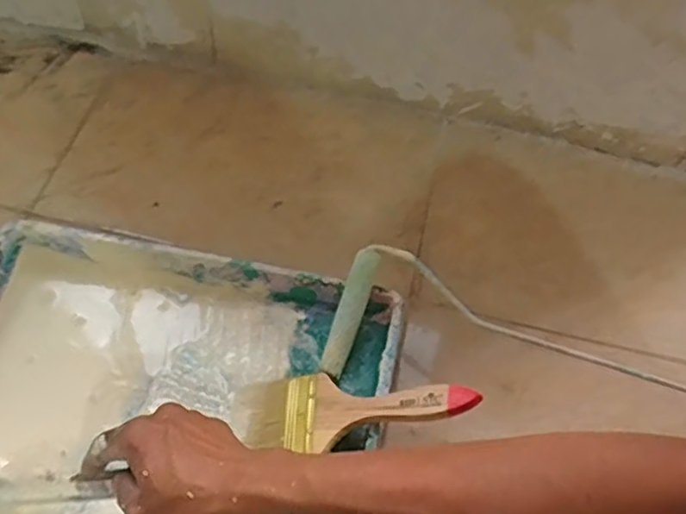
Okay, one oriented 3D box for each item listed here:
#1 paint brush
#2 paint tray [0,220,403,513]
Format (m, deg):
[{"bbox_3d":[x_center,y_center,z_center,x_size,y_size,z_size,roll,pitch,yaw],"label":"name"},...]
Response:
[{"bbox_3d":[0.004,0.110,0.451,0.181,0.014,0.055,-8,57,21],"label":"paint brush"},{"bbox_3d":[-0.150,0.117,0.470,0.344,0.066,0.272,12,59,4],"label":"paint tray"}]

